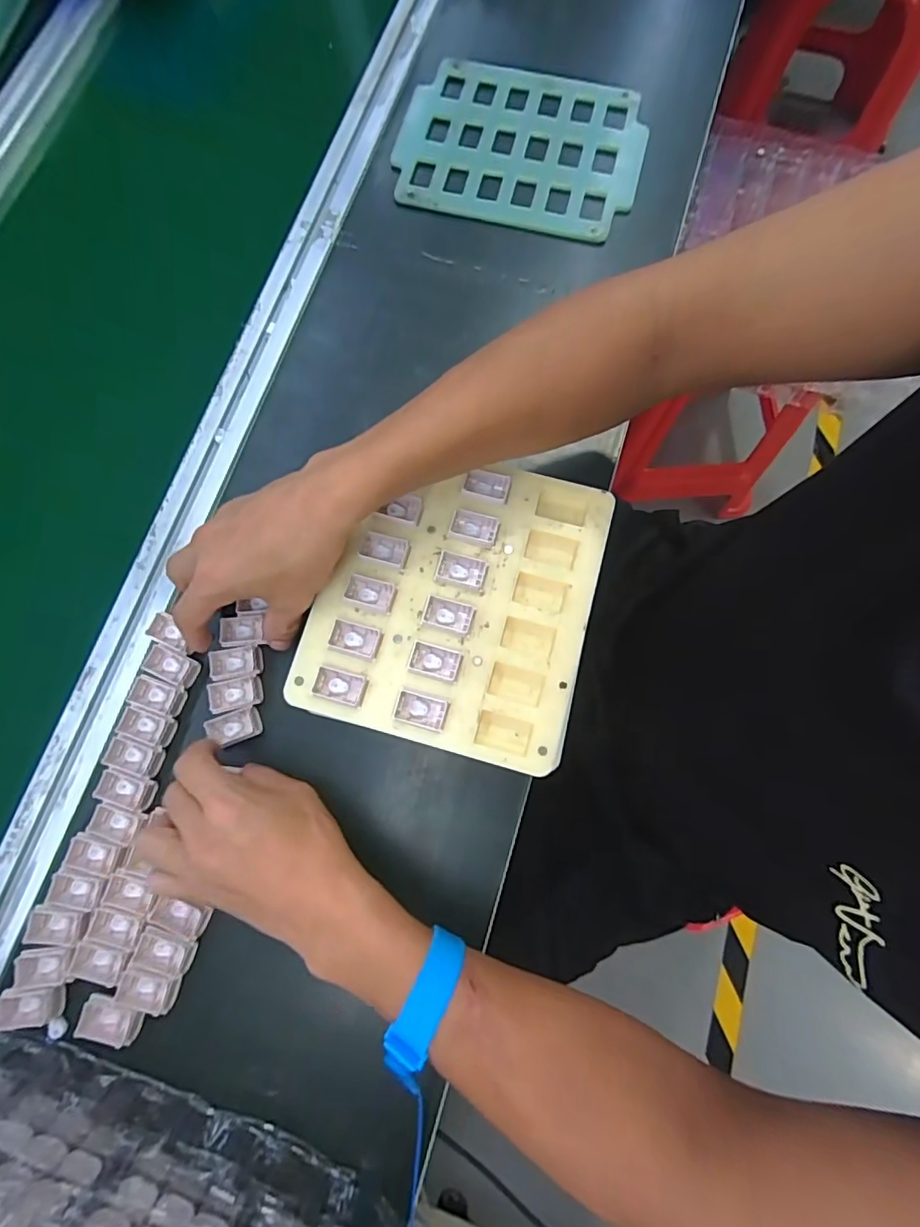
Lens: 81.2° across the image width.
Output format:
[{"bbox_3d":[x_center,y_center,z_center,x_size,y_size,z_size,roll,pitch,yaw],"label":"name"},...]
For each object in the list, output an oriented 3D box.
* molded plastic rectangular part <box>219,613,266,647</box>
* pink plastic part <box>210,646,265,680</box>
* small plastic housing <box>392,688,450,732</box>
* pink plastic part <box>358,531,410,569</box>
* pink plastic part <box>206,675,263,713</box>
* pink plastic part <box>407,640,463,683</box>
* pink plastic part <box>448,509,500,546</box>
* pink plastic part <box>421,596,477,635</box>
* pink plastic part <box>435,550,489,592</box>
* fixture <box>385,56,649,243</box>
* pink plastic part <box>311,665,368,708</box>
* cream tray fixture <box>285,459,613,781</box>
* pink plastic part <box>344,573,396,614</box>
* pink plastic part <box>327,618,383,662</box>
[{"bbox_3d":[-0.162,0.013,0.398,0.031,0.011,0.023,-4,77,0],"label":"molded plastic rectangular part"},{"bbox_3d":[-0.163,0.035,0.391,0.036,0.007,0.022,-10,77,-1],"label":"pink plastic part"},{"bbox_3d":[-0.025,0.062,0.344,0.033,0.009,0.021,15,77,5],"label":"small plastic housing"},{"bbox_3d":[-0.053,-0.044,0.369,0.035,0.012,0.020,15,77,5],"label":"pink plastic part"},{"bbox_3d":[-0.162,0.057,0.386,0.035,0.009,0.022,-14,77,-2],"label":"pink plastic part"},{"bbox_3d":[-0.016,0.032,0.353,0.033,0.009,0.021,15,77,5],"label":"pink plastic part"},{"bbox_3d":[0.010,-0.058,0.372,0.032,0.012,0.020,13,77,4],"label":"pink plastic part"},{"bbox_3d":[-0.008,0.001,0.359,0.033,0.007,0.021,14,77,4],"label":"pink plastic part"},{"bbox_3d":[0.001,-0.028,0.366,0.034,0.008,0.022,15,77,5],"label":"pink plastic part"},{"bbox_3d":[0.058,-0.438,0.501,0.221,0.010,0.179,14,77,4],"label":"fixture"},{"bbox_3d":[-0.077,0.047,0.348,0.033,0.008,0.021,15,77,5],"label":"pink plastic part"},{"bbox_3d":[-0.002,-0.012,0.363,0.177,0.017,0.194,15,77,5],"label":"cream tray fixture"},{"bbox_3d":[-0.060,-0.014,0.363,0.032,0.009,0.021,17,78,5],"label":"pink plastic part"},{"bbox_3d":[-0.069,0.017,0.355,0.032,0.010,0.023,16,78,5],"label":"pink plastic part"}]

